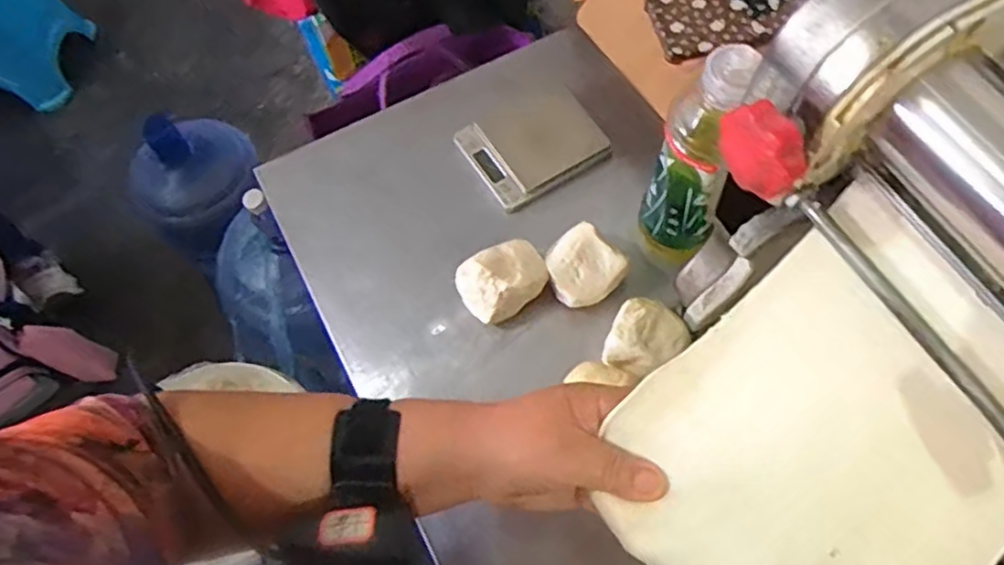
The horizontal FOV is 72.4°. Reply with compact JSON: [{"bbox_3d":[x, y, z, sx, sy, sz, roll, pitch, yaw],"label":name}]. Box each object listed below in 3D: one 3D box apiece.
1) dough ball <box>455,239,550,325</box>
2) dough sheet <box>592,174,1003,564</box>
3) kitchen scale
[{"bbox_3d":[0.001,0.001,0.608,0.077,0.069,0.052,-31,69,-11],"label":"dough ball"},{"bbox_3d":[0.163,0.077,0.335,0.210,0.036,0.160,-38,70,-14],"label":"dough sheet"},{"bbox_3d":[0.030,-0.137,0.672,0.121,0.019,0.099,-29,69,-10],"label":"kitchen scale"}]

